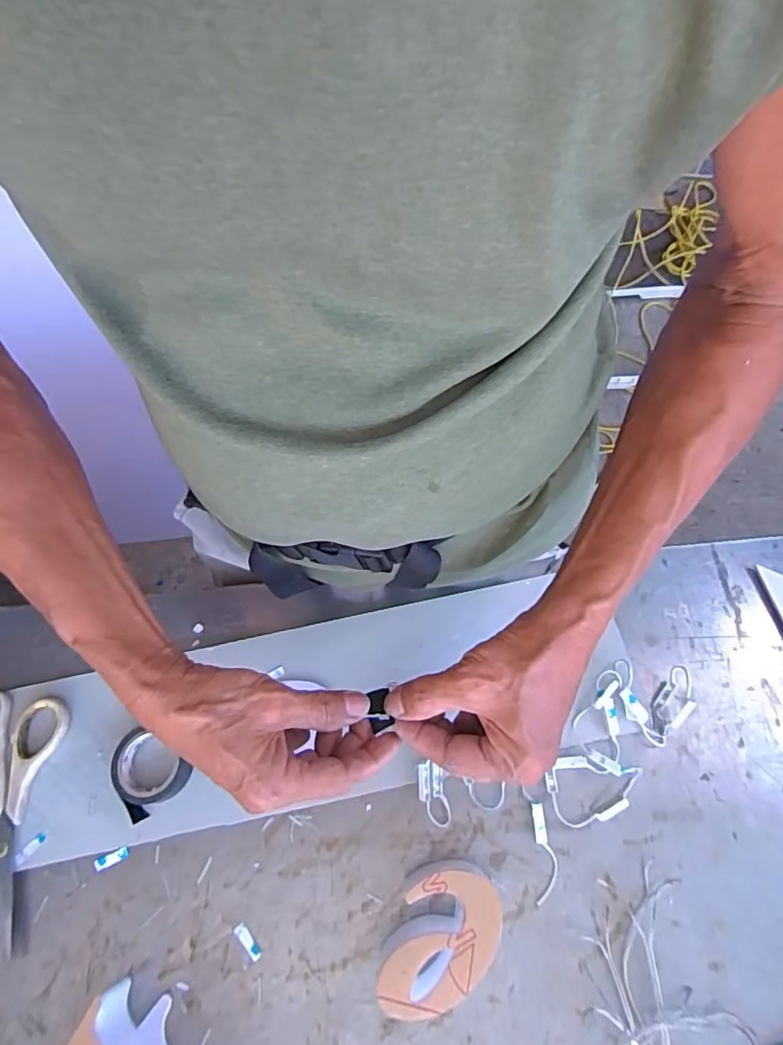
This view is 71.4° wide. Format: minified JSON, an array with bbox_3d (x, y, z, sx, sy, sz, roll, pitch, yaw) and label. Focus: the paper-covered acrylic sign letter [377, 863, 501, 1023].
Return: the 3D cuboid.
[{"bbox_3d":[0.034,0.278,0.368,0.061,0.045,0.088,21,69,12],"label":"paper-covered acrylic sign letter"}]

